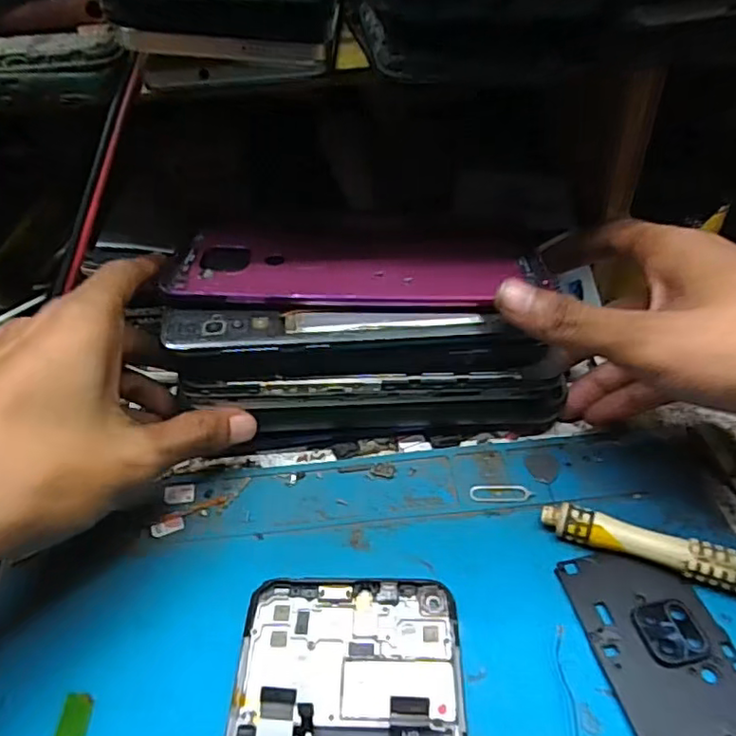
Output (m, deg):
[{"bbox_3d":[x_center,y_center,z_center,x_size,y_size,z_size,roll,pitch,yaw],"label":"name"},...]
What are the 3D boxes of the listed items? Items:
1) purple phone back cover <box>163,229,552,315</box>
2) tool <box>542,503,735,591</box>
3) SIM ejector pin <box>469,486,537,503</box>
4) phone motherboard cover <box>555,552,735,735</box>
[{"bbox_3d":[-0.003,-0.046,0.263,0.158,0.007,0.066,0,41,-1],"label":"purple phone back cover"},{"bbox_3d":[0.126,0.072,0.210,0.124,0.015,0.011,14,44,19],"label":"tool"},{"bbox_3d":[0.056,0.052,0.248,0.026,0.004,0.008,0,41,4],"label":"SIM ejector pin"},{"bbox_3d":[0.098,0.091,0.200,0.044,0.004,0.065,-10,42,-7],"label":"phone motherboard cover"}]

